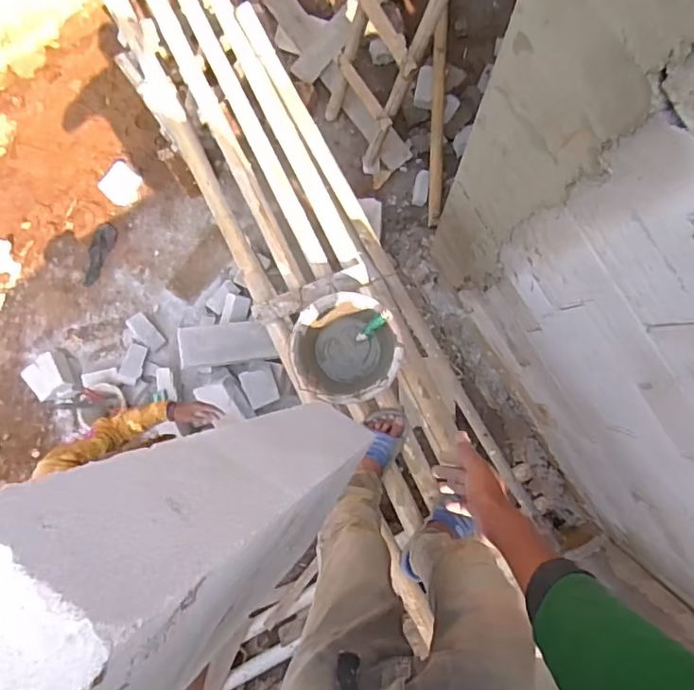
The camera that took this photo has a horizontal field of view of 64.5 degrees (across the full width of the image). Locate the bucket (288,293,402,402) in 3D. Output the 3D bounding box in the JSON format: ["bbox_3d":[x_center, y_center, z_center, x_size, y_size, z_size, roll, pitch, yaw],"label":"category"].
[{"bbox_3d":[0.004,0.008,1.319,0.244,0.161,0.243,0,89,5],"label":"bucket"}]

